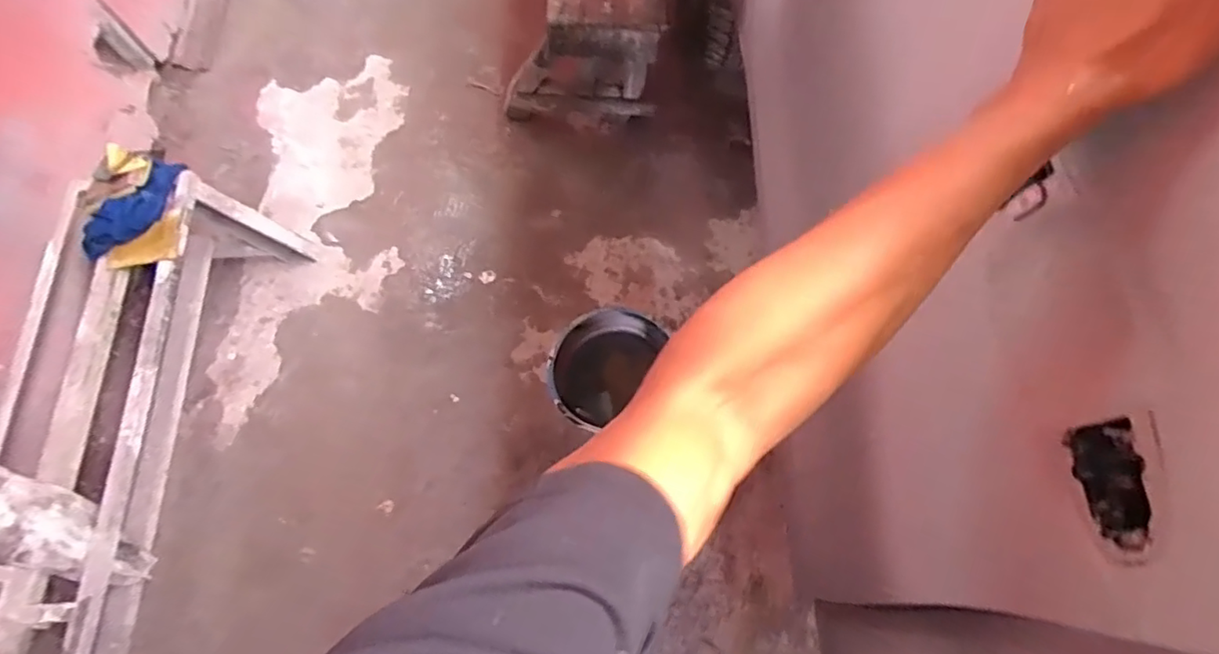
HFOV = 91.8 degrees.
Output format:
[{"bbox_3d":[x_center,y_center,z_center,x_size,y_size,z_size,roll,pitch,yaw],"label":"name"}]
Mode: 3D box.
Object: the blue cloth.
[{"bbox_3d":[-0.996,-0.248,1.239,0.058,0.092,0.246,43,75,15],"label":"blue cloth"}]

